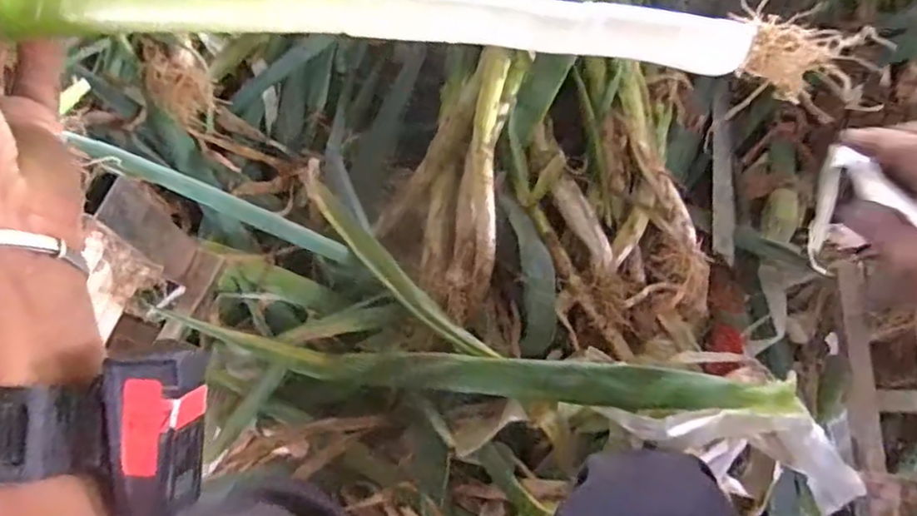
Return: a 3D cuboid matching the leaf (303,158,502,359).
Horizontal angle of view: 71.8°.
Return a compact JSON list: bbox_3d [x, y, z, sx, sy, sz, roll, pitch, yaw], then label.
[{"bbox_3d":[-0.078,0.005,0.698,0.035,0.019,0.303,-41,77,-11],"label":"leaf"}]

